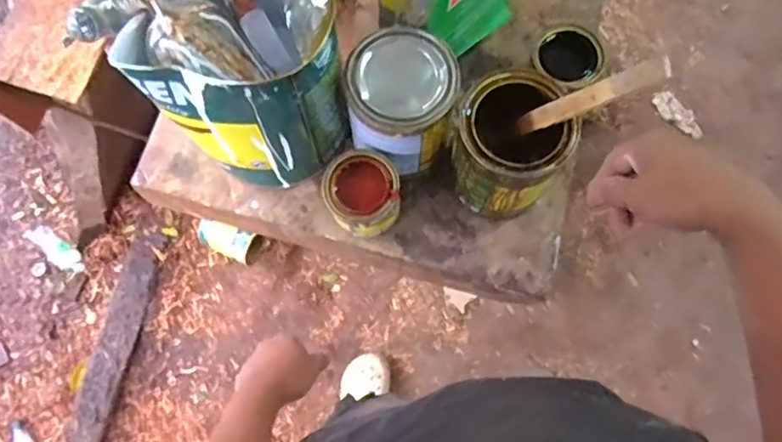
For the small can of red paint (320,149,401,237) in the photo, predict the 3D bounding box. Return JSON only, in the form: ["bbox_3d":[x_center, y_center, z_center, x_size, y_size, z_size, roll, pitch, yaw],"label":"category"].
[{"bbox_3d":[-0.030,-0.026,0.585,0.072,0.072,0.069,0,76,-1],"label":"small can of red paint"}]

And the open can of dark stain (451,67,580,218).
[{"bbox_3d":[0.113,-0.070,0.565,0.096,0.113,0.102,0,76,-1],"label":"open can of dark stain"}]

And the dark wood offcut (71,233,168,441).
[{"bbox_3d":[-0.635,0.270,1.338,0.079,0.036,0.491,13,76,3],"label":"dark wood offcut"}]

